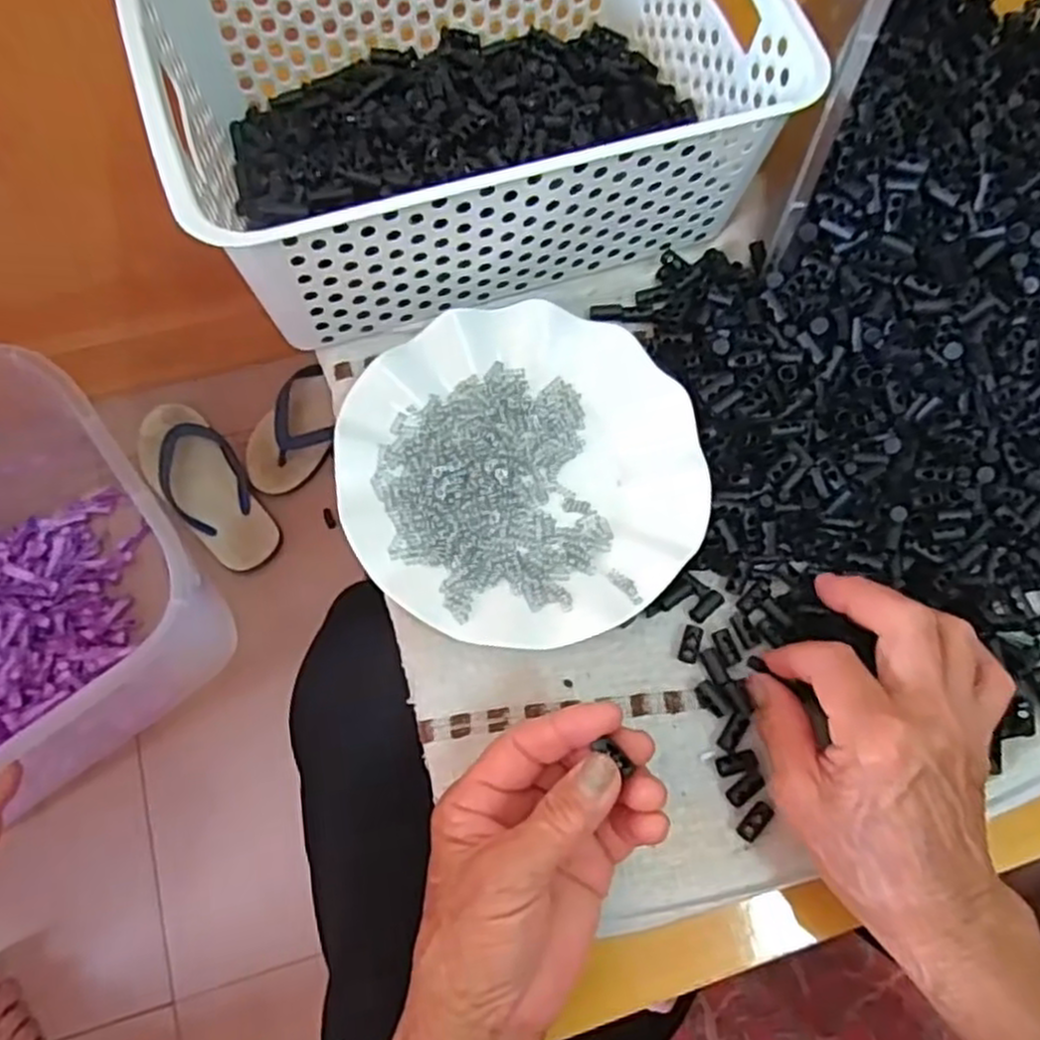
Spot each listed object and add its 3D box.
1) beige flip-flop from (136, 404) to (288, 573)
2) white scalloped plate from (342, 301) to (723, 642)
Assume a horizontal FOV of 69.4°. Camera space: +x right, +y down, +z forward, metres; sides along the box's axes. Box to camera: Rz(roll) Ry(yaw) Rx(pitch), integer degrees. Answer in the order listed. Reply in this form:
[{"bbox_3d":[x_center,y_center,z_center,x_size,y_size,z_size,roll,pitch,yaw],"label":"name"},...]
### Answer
[{"bbox_3d":[-0.370,-0.047,0.888,0.086,0.037,0.232,-34,77,-12],"label":"beige flip-flop"},{"bbox_3d":[0.001,-0.026,0.391,0.177,0.021,0.180,1,73,-2],"label":"white scalloped plate"}]

